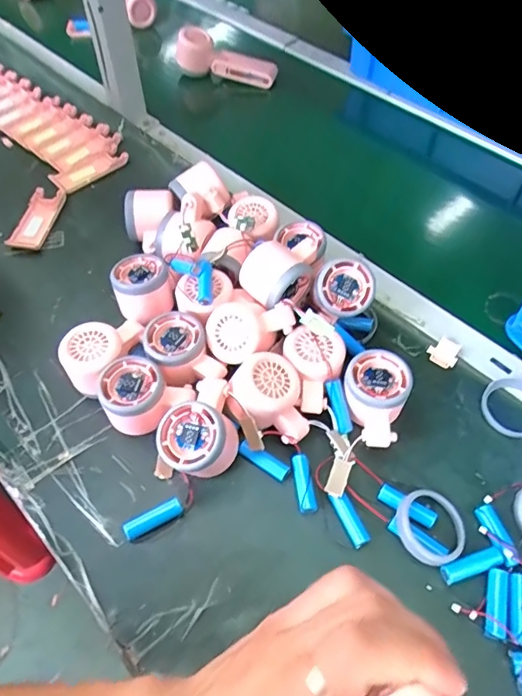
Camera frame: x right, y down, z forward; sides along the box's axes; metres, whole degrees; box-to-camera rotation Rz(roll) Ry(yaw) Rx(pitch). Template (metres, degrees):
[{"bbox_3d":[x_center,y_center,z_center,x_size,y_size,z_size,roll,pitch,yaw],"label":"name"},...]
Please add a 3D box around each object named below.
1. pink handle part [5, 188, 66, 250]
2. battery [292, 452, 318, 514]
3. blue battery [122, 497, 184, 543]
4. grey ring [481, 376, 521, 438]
[{"bbox_3d":[-0.282,-0.164,0.634,0.042,0.018,0.096,7,55,4],"label":"pink handle part"},{"bbox_3d":[0.038,0.118,0.444,0.015,0.014,0.051,-6,55,-4],"label":"battery"},{"bbox_3d":[-0.091,0.145,0.425,0.051,0.014,0.016,-24,58,-16],"label":"blue battery"},{"bbox_3d":[0.247,0.056,0.488,0.063,0.012,0.061,0,55,0],"label":"grey ring"}]

